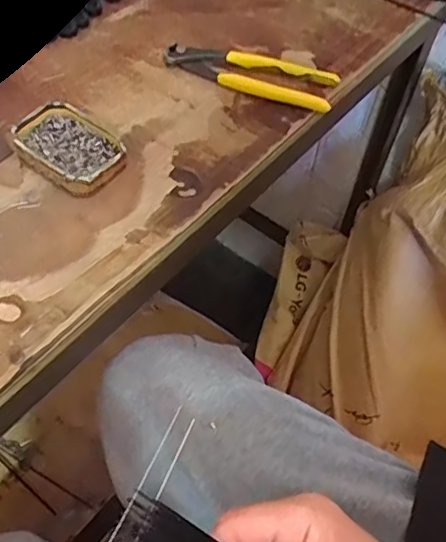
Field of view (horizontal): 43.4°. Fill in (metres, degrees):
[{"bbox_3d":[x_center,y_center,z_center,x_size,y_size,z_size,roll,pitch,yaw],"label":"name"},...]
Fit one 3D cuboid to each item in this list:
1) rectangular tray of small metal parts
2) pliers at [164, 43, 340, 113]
[{"bbox_3d":[-0.128,-0.102,0.466,0.096,0.020,0.065,35,59,20],"label":"rectangular tray of small metal parts"},{"bbox_3d":[0.025,-0.188,0.530,0.162,0.020,0.051,19,55,10],"label":"pliers"}]

